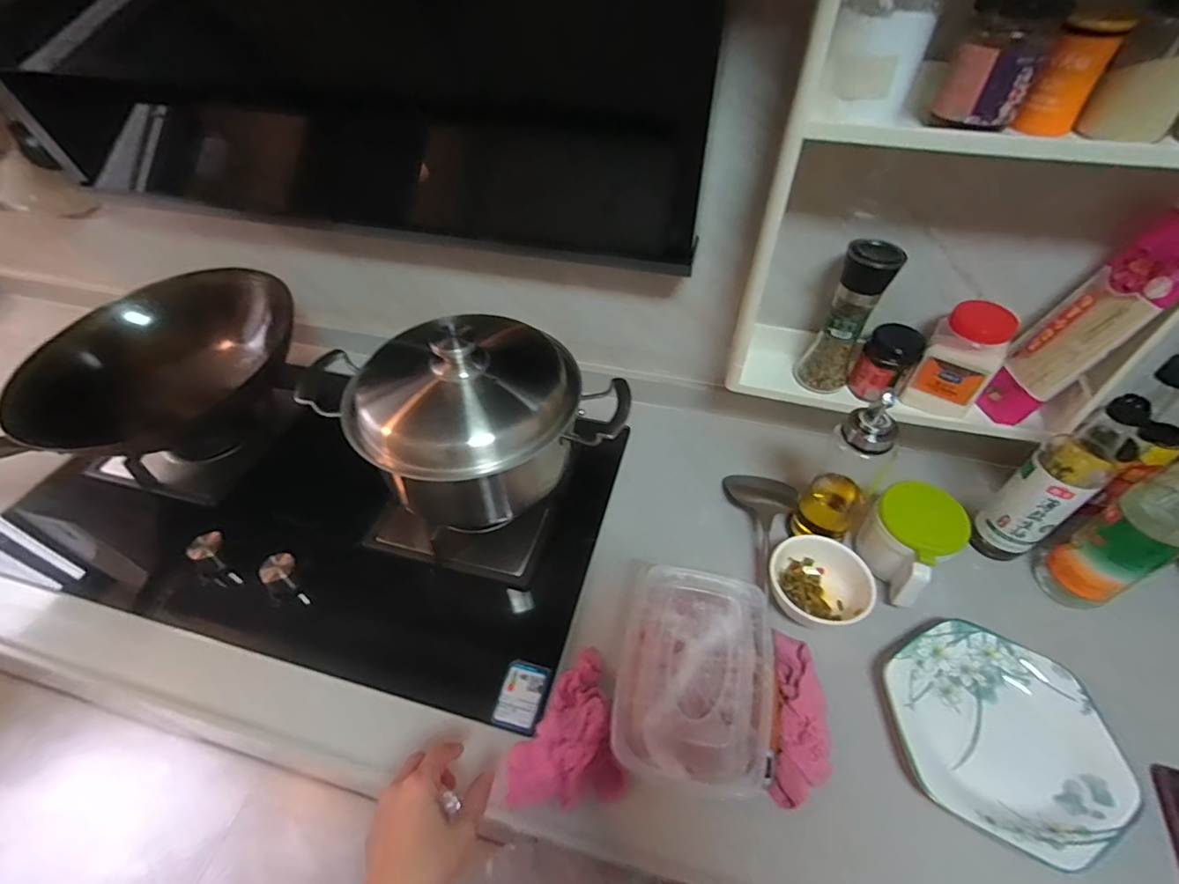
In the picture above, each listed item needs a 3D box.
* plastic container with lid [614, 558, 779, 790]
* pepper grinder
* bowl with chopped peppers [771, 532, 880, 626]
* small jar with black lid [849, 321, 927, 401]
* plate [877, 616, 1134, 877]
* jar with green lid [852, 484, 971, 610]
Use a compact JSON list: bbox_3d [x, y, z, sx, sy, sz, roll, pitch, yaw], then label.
[{"bbox_3d":[0.113,0.232,0.542,0.160,0.048,0.213,7,48,7],"label":"plastic container with lid"},{"bbox_3d":[0.316,-0.153,0.646,0.067,0.190,0.060,20,51,18],"label":"pepper grinder"},{"bbox_3d":[0.263,0.174,0.612,0.111,0.058,0.111,0,47,0],"label":"bowl with chopped peppers"},{"bbox_3d":[0.384,-0.101,0.673,0.056,0.084,0.068,33,56,27],"label":"small jar with black lid"},{"bbox_3d":[0.410,0.291,0.524,0.203,0.032,0.197,0,47,0],"label":"plate"},{"bbox_3d":[0.381,0.119,0.630,0.106,0.096,0.094,-31,54,-25],"label":"jar with green lid"}]

